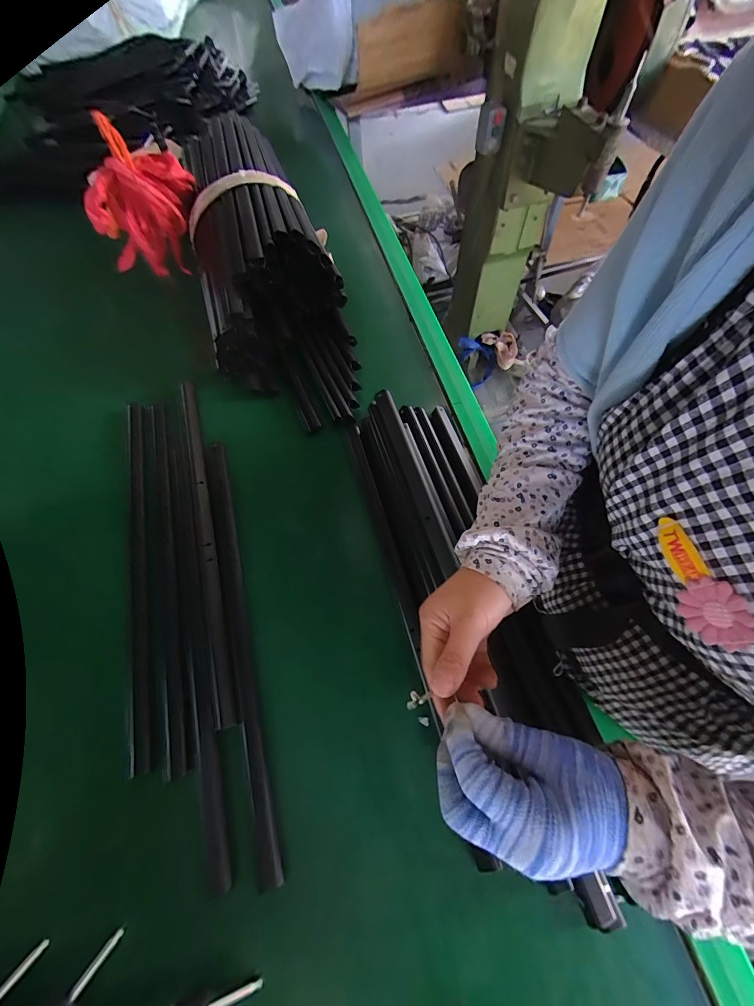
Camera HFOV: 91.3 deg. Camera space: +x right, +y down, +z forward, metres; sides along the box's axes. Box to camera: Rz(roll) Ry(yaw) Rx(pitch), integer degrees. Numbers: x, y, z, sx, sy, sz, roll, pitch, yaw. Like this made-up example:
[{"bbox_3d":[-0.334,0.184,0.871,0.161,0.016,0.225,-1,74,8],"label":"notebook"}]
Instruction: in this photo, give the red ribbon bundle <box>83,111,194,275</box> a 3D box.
[{"bbox_3d":[-0.422,-0.539,0.667,0.123,0.182,0.154,9,65,7],"label":"red ribbon bundle"}]

